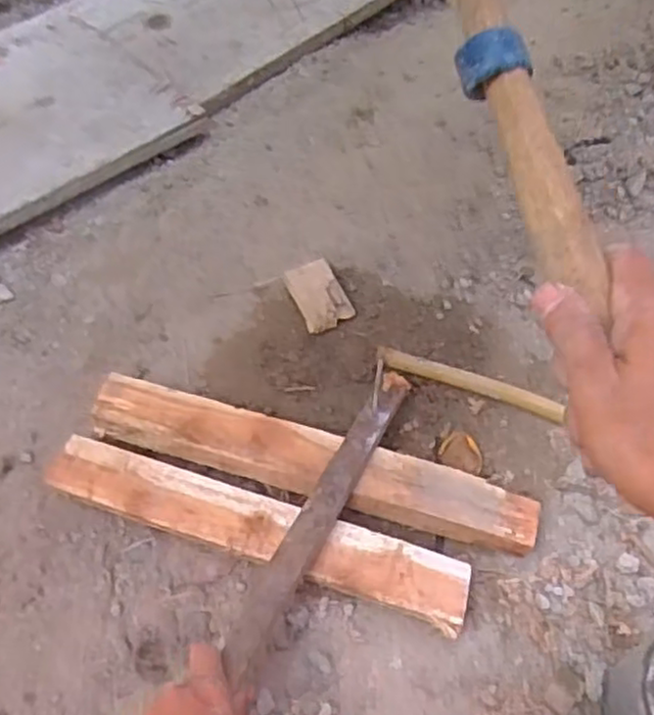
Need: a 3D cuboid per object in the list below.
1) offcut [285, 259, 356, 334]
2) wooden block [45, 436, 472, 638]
[{"bbox_3d":[-0.007,-0.074,0.865,0.061,0.026,0.090,-18,59,-15],"label":"offcut"},{"bbox_3d":[-0.069,0.166,0.684,0.408,0.045,0.065,18,57,8],"label":"wooden block"}]

